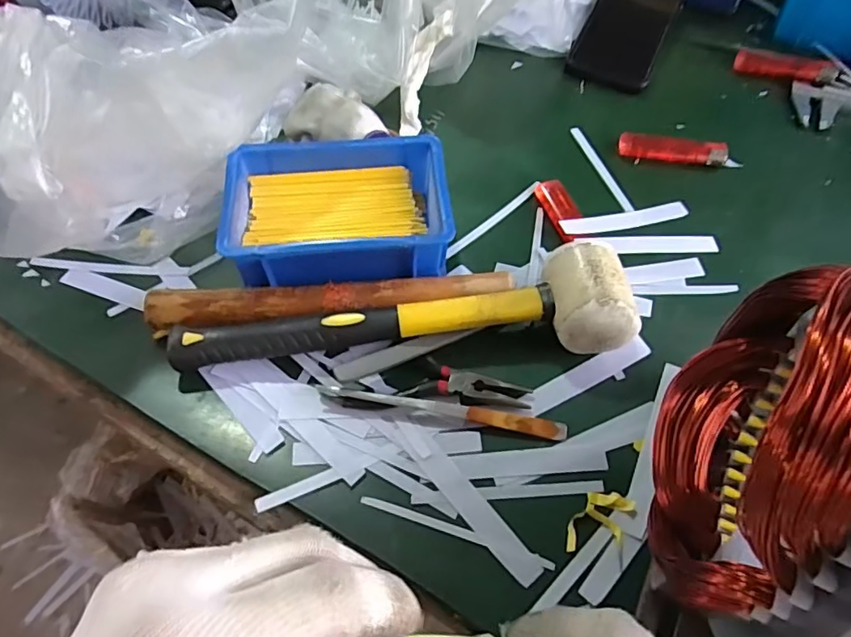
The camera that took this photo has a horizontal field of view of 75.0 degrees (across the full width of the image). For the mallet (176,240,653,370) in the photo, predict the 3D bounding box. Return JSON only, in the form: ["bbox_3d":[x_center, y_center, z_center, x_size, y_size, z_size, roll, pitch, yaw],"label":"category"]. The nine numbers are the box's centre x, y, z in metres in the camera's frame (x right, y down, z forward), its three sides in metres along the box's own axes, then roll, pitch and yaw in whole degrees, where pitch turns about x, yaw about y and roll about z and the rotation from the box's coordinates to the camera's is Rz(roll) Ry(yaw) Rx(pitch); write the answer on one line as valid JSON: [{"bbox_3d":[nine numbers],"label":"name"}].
[{"bbox_3d":[-0.013,-0.008,0.347,0.275,0.048,0.063,-1,60,-2],"label":"mallet"}]

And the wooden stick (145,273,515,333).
[{"bbox_3d":[-0.060,-0.010,0.363,0.230,0.022,0.023,-3,60,-3],"label":"wooden stick"}]

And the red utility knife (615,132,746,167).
[{"bbox_3d":[0.207,-0.138,0.452,0.093,0.012,0.023,11,60,5],"label":"red utility knife"}]

